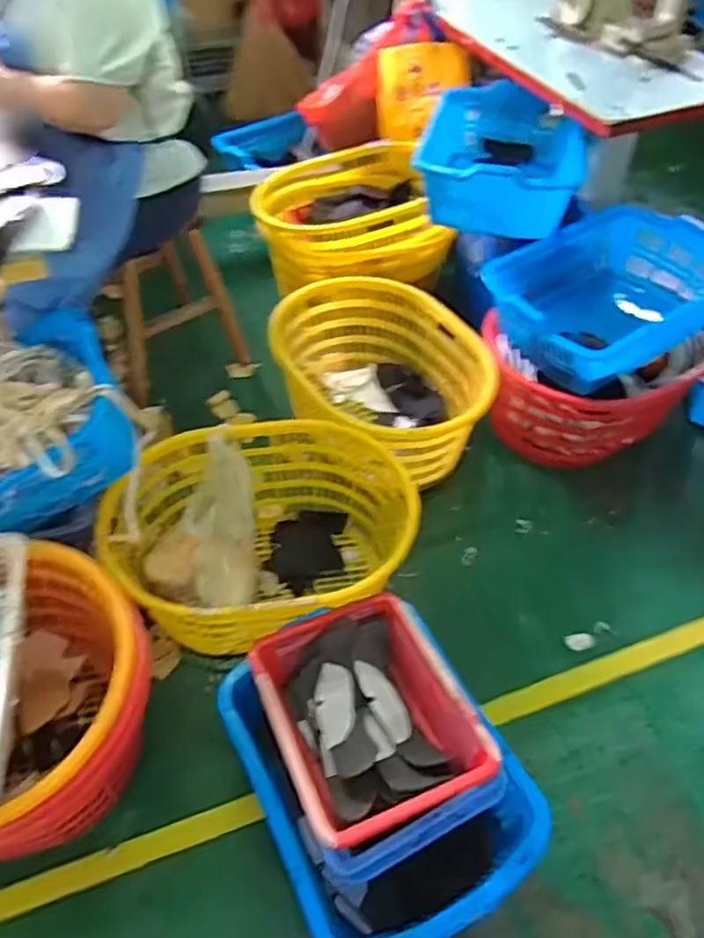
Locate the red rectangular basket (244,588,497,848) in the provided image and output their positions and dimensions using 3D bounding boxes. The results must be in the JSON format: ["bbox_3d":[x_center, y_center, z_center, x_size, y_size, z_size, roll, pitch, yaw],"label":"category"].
[{"bbox_3d":[0.018,0.400,1.166,0.302,0.138,0.395,-18,52,-16],"label":"red rectangular basket"}]

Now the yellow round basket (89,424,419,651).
[{"bbox_3d":[-0.192,0.124,1.529,0.613,0.299,0.543,-5,49,-6],"label":"yellow round basket"}]

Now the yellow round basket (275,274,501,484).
[{"bbox_3d":[0.063,-0.256,1.827,0.492,0.290,0.563,-8,50,-8],"label":"yellow round basket"}]

